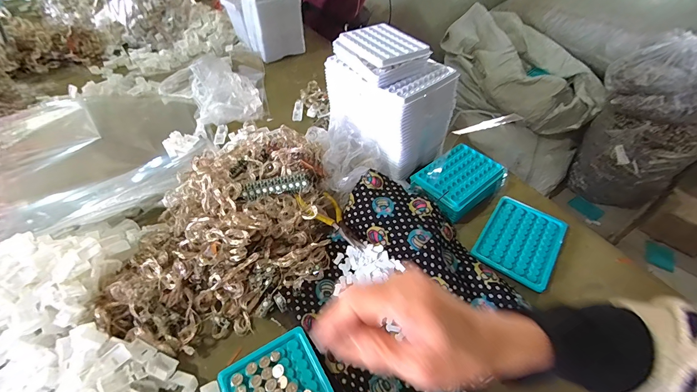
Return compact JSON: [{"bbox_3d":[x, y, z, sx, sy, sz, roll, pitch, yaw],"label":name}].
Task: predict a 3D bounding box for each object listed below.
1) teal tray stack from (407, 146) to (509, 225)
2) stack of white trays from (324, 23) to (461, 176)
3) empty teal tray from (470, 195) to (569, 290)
[{"bbox_3d":[0.179,-0.028,0.503,0.125,0.036,0.095,-30,55,-26],"label":"teal tray stack"},{"bbox_3d":[0.068,-0.166,0.527,0.132,0.176,0.194,-31,55,-26],"label":"stack of white trays"},{"bbox_3d":[0.250,0.063,0.452,0.098,0.008,0.137,30,53,24],"label":"empty teal tray"}]

